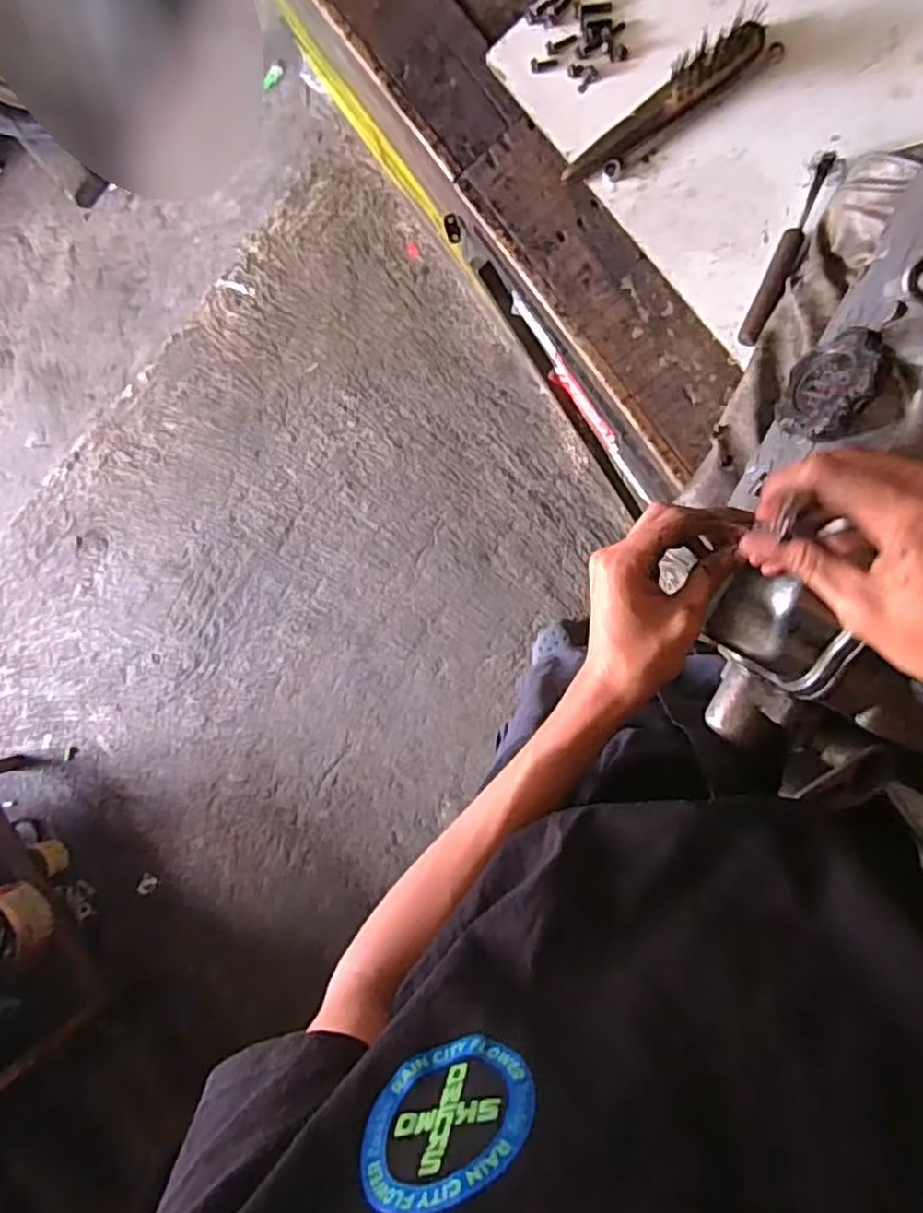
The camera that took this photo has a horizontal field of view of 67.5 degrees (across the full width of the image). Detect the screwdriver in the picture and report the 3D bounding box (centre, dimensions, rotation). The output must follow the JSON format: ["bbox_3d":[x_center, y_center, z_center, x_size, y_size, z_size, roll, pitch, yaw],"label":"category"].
[{"bbox_3d":[0.302,-0.330,0.640,0.021,0.019,0.176,22,96,9],"label":"screwdriver"}]

